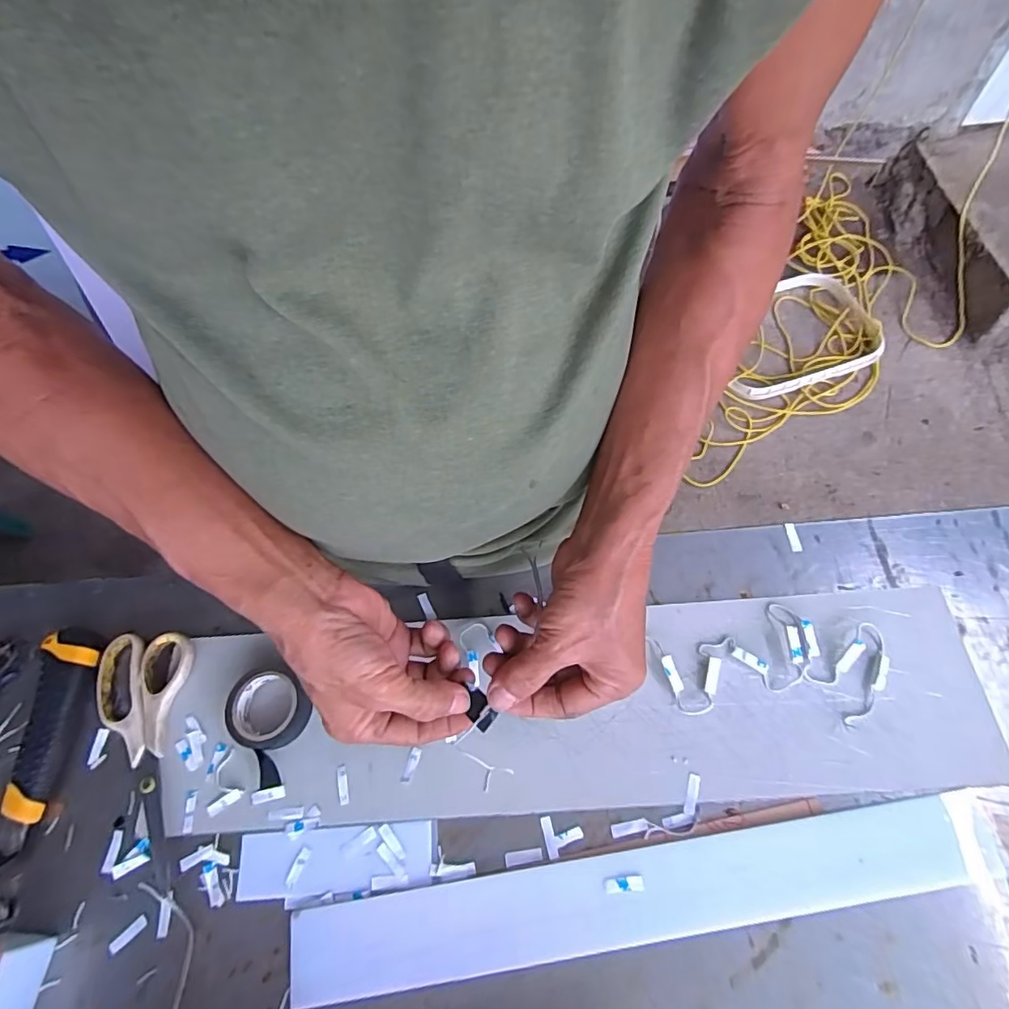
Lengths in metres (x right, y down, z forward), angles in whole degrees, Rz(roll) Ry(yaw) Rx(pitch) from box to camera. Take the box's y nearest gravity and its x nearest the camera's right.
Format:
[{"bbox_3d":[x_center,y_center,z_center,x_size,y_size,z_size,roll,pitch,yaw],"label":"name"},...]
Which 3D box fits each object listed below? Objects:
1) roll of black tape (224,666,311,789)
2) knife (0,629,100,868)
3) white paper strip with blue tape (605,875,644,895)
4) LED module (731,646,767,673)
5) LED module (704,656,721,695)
[{"bbox_3d":[-0.172,0.160,0.406,0.055,0.019,0.075,-34,67,-13],"label":"roll of black tape"},{"bbox_3d":[-0.351,0.177,0.414,0.038,0.018,0.161,-3,64,2],"label":"knife"},{"bbox_3d":[0.078,0.247,0.355,0.025,0.004,0.008,-8,64,0],"label":"white paper strip with blue tape"},{"bbox_3d":[0.184,0.116,0.408,0.026,0.008,0.009,30,70,16],"label":"LED module"},{"bbox_3d":[0.154,0.126,0.405,0.009,0.007,0.028,16,66,11],"label":"LED module"}]

